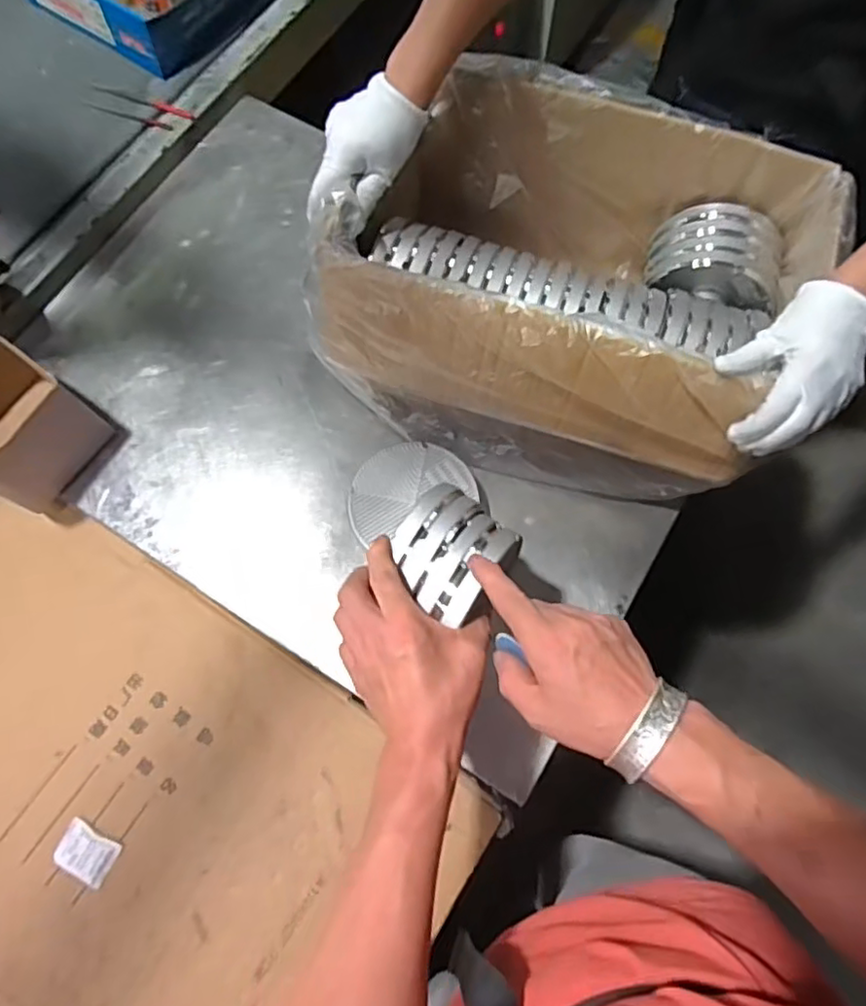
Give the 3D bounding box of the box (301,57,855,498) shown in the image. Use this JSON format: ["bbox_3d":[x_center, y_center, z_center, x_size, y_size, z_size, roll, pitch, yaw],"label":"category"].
[{"bbox_3d":[0.130,-0.218,0.670,0.456,0.195,0.331,24,73,7],"label":"box"}]

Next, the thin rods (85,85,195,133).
[{"bbox_3d":[-0.397,-0.531,0.863,0.159,0.012,0.040,19,73,6],"label":"thin rods"}]

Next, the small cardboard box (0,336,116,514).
[{"bbox_3d":[-0.466,-0.089,0.700,0.155,0.106,0.136,30,74,9],"label":"small cardboard box"}]

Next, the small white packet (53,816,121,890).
[{"bbox_3d":[-0.341,0.343,0.626,0.058,0.011,0.042,27,74,8],"label":"small white packet"}]

